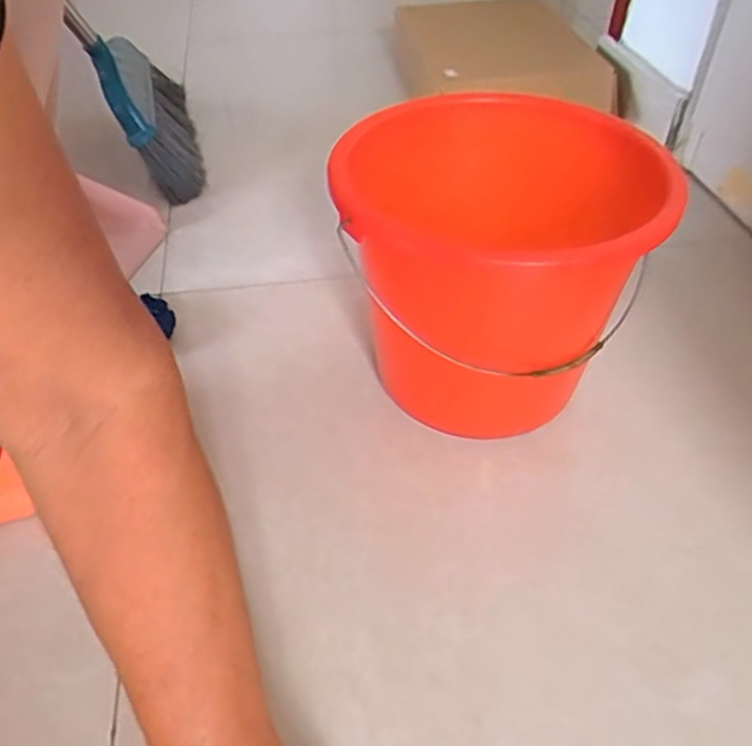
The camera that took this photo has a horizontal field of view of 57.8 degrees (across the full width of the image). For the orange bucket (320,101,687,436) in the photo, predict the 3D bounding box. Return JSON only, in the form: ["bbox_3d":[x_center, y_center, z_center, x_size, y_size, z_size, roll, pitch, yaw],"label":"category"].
[{"bbox_3d":[0.085,-0.074,0.559,0.237,0.218,0.222,0,44,0],"label":"orange bucket"}]

